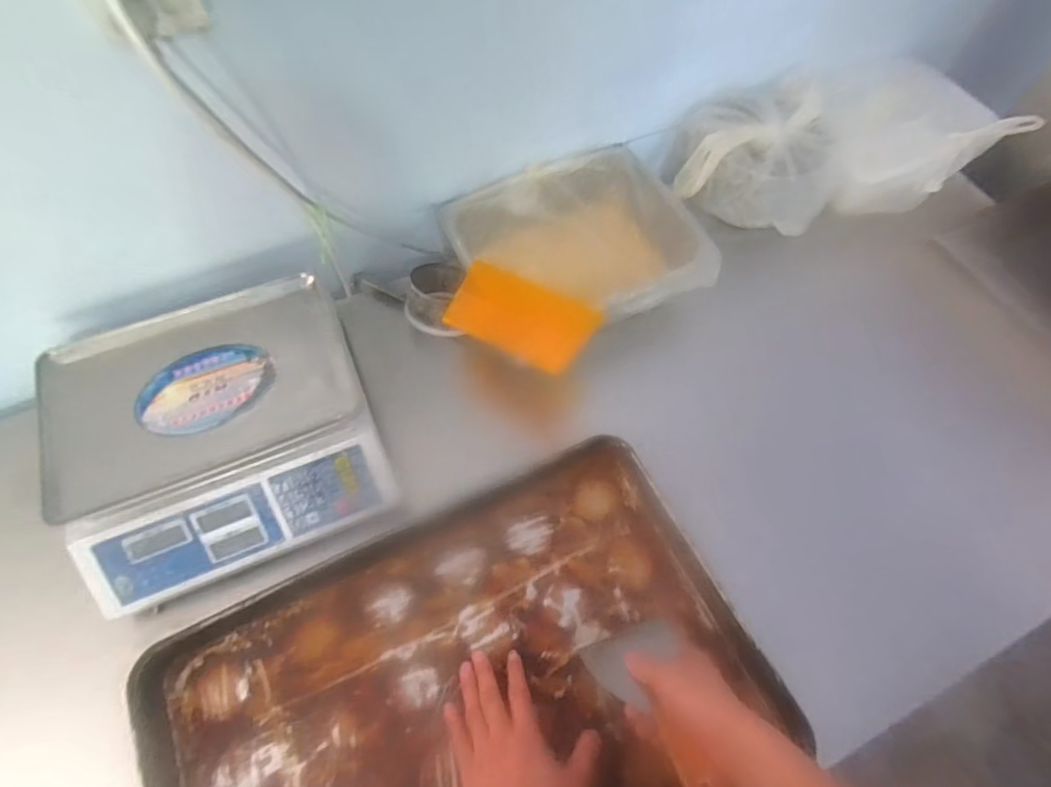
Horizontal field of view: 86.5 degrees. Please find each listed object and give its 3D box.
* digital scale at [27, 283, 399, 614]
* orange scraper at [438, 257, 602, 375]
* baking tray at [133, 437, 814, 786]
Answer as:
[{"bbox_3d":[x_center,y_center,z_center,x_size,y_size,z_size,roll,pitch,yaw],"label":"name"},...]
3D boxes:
[{"bbox_3d":[-0.359,0.046,0.675,0.340,0.113,0.312,-21,64,-12],"label":"digital scale"},{"bbox_3d":[-0.006,-0.099,0.718,0.179,0.007,0.110,26,66,12],"label":"orange scraper"},{"bbox_3d":[-0.061,0.328,0.597,0.610,0.048,0.408,-25,68,-15],"label":"baking tray"}]

